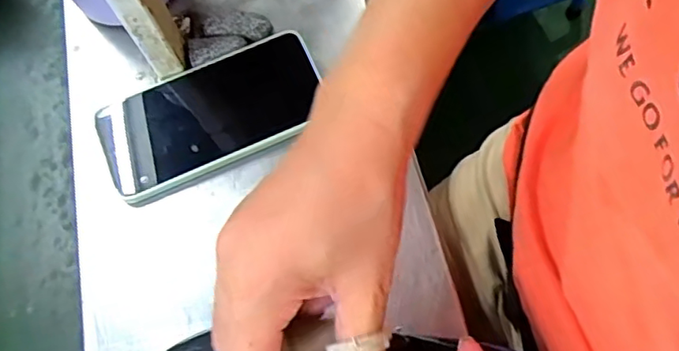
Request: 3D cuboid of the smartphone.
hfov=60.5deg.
[{"bbox_3d":[-0.090,-0.044,0.416,0.158,0.011,0.081,-24,70,-6],"label":"smartphone"}]

